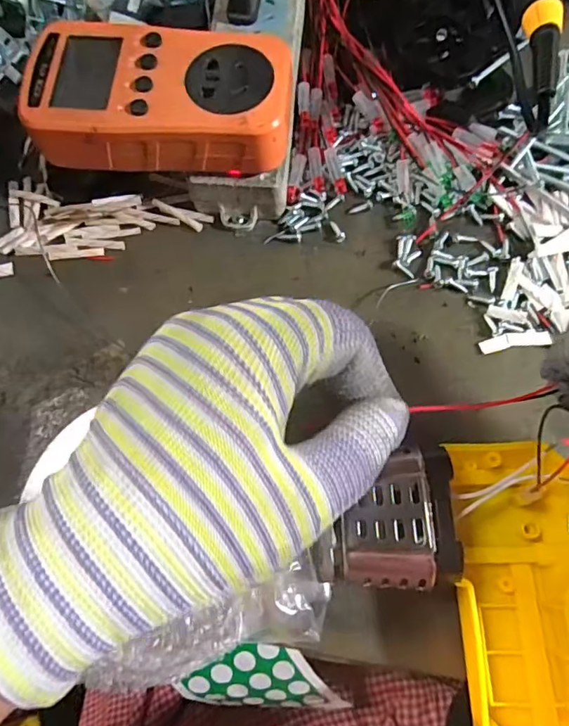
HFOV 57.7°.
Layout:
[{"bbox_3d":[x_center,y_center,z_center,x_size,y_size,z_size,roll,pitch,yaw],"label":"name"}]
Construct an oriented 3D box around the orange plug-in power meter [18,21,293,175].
[{"bbox_3d":[-0.061,-0.132,0.258,0.126,0.027,0.065,2,75,0],"label":"orange plug-in power meter"}]

